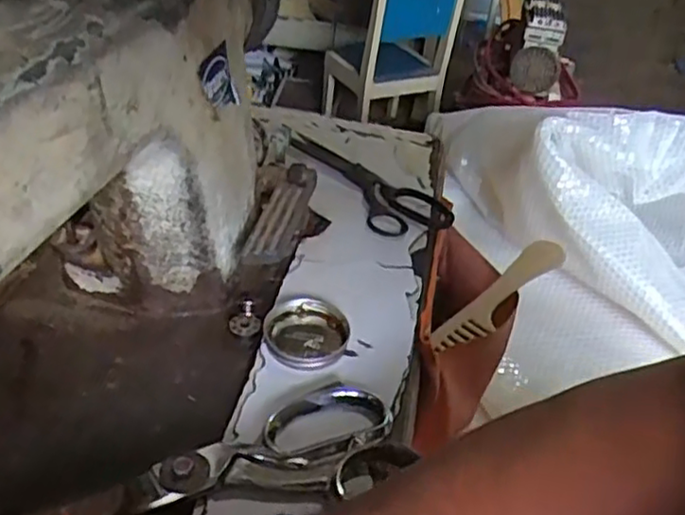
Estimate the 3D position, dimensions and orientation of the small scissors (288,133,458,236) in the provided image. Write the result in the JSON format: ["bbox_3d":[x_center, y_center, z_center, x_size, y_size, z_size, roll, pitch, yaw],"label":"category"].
[{"bbox_3d":[0.020,-0.071,0.623,0.071,0.019,0.187,-16,42,-26],"label":"small scissors"}]

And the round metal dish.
[{"bbox_3d":[-0.024,0.049,0.445,0.054,0.016,0.056,3,37,-2],"label":"round metal dish"}]

